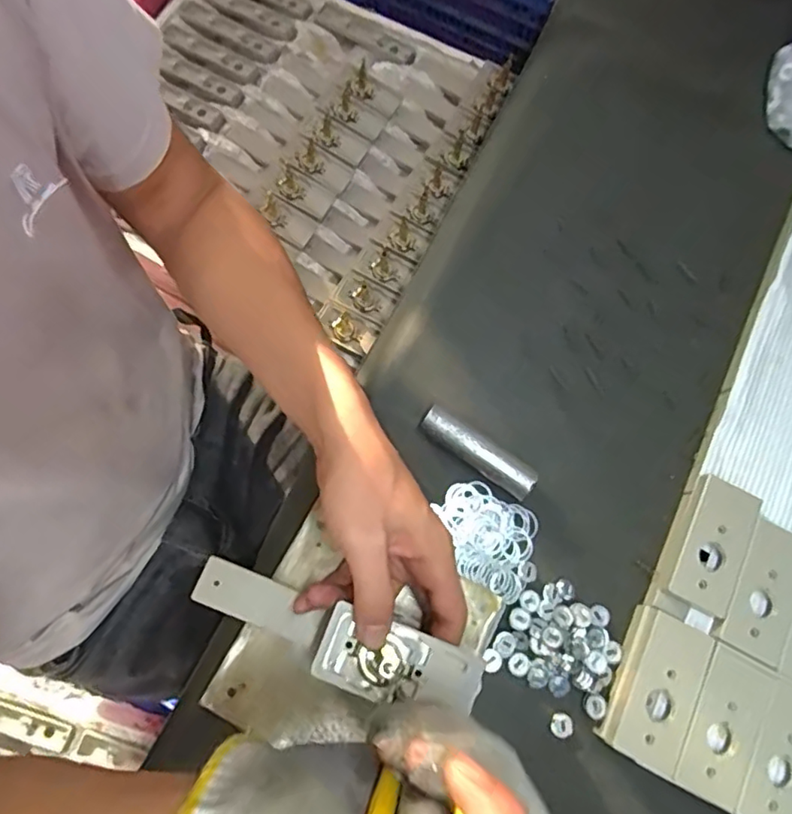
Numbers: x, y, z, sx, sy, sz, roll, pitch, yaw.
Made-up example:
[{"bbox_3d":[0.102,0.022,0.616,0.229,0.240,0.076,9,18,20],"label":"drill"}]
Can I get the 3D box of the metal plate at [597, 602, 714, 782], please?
[{"bbox_3d":[0.176,0.188,0.380,0.044,0.010,0.092,26,73,10],"label":"metal plate"}]

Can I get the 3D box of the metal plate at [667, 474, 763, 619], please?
[{"bbox_3d":[0.227,0.097,0.402,0.039,0.013,0.089,26,73,10],"label":"metal plate"}]

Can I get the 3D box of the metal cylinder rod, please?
[{"bbox_3d":[0.062,0.034,0.428,0.092,0.029,0.023,36,75,12],"label":"metal cylinder rod"}]

